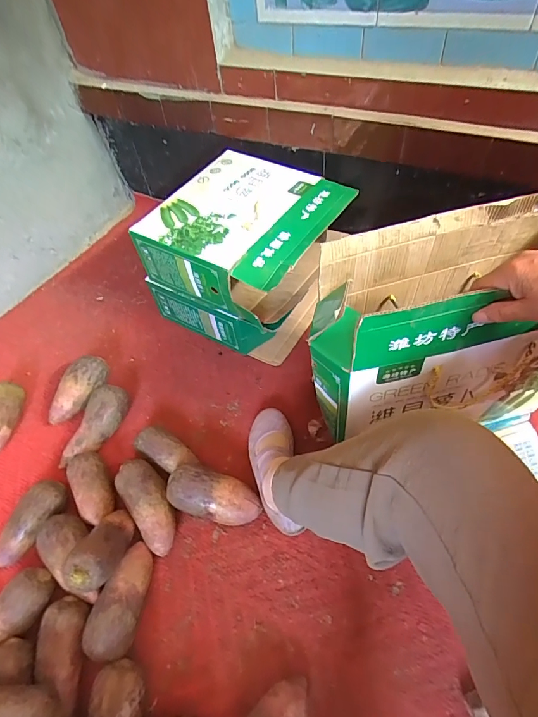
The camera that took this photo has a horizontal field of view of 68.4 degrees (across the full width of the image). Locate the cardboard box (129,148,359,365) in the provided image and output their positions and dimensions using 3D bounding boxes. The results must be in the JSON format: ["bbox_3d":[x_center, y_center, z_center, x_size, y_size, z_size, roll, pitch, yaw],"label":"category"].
[{"bbox_3d":[-0.044,-0.228,0.928,0.330,0.314,0.340,26,59,21],"label":"cardboard box"}]

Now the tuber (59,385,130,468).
[{"bbox_3d":[-0.357,0.141,0.824,0.078,0.070,0.179,9,54,10],"label":"tuber"}]

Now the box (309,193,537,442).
[{"bbox_3d":[0.245,-0.042,0.532,0.371,0.255,0.150,-13,54,-7],"label":"box"}]

